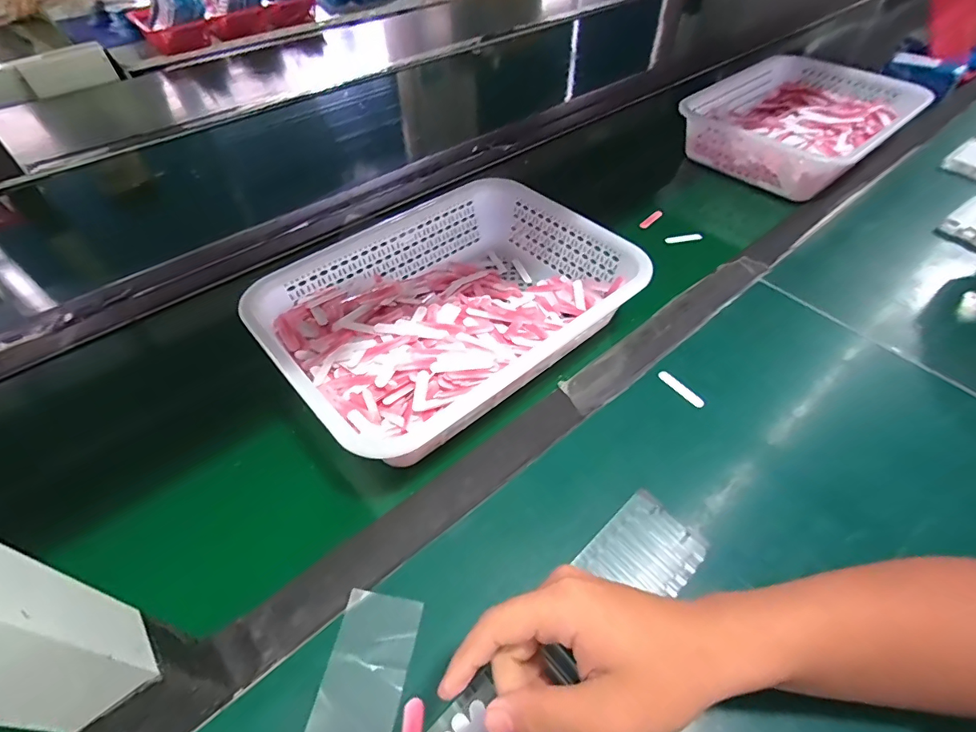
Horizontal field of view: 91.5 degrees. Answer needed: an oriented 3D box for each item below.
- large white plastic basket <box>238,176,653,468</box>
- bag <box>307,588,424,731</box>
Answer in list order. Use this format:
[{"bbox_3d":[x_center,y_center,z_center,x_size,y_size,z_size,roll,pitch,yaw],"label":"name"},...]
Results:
[{"bbox_3d":[-0.043,-0.067,0.510,0.356,0.074,0.271,-33,57,-24],"label":"large white plastic basket"},{"bbox_3d":[-0.083,0.211,0.322,0.053,0.006,0.103,7,50,6],"label":"bag"}]

